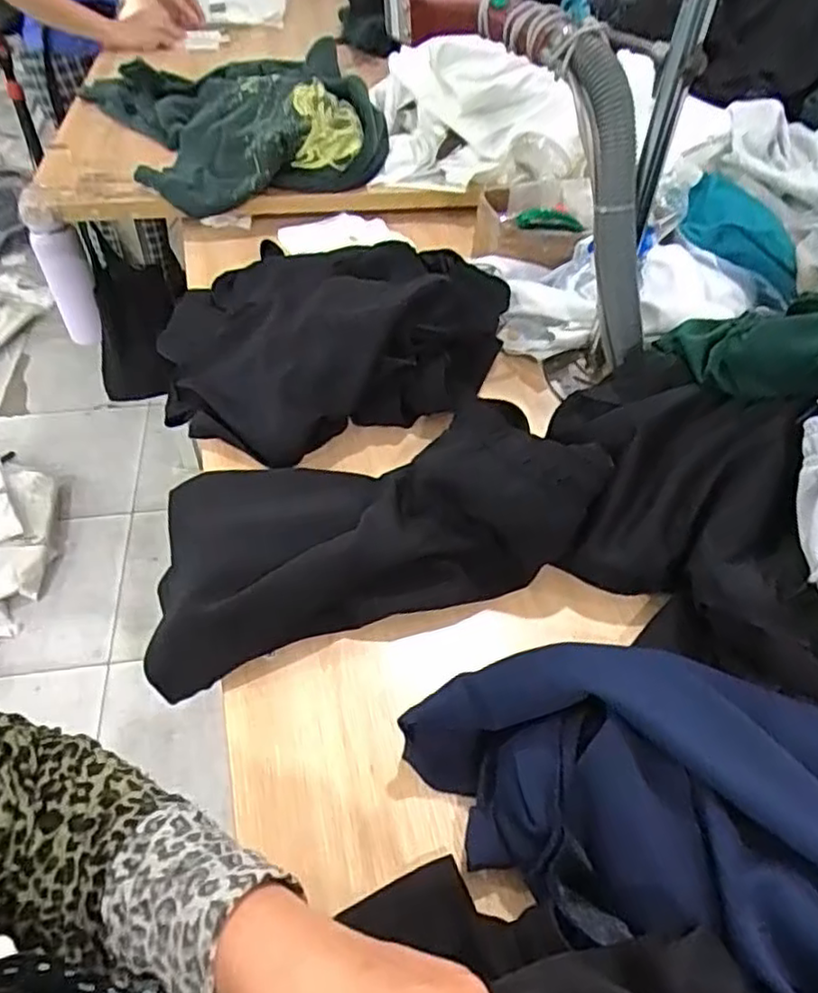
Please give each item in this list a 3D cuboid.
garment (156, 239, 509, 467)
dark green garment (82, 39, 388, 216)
[{"bbox_3d":[-0.084,-0.217,0.786,0.412,0.103,0.337,-20,51,-19],"label":"garment"},{"bbox_3d":[-0.274,-0.601,1.088,0.437,0.129,0.367,-14,50,-13],"label":"dark green garment"}]

